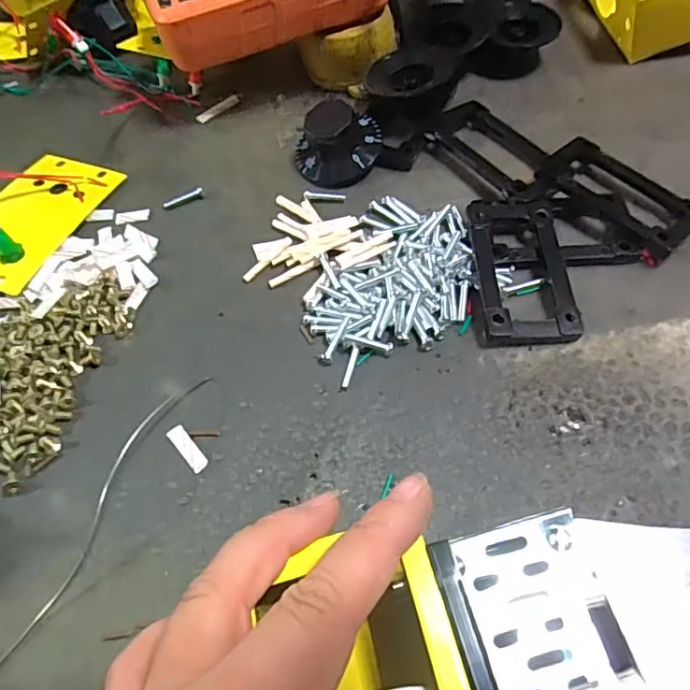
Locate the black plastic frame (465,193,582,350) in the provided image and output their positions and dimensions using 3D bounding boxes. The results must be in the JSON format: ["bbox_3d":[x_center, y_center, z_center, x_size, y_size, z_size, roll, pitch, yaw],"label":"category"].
[{"bbox_3d":[0.080,-0.038,0.258,0.043,0.010,0.085,-3,60,3],"label":"black plastic frame"}]

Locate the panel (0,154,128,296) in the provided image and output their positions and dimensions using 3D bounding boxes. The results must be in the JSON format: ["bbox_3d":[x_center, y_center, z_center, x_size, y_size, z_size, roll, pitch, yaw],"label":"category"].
[{"bbox_3d":[-0.172,-0.076,0.295,0.057,0.030,0.093,17,63,14],"label":"panel"}]

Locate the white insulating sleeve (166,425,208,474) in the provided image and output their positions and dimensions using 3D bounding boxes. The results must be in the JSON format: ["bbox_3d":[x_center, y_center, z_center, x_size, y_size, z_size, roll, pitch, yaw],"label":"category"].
[{"bbox_3d":[-0.065,0.043,0.230,0.007,0.004,0.022,-38,64,-16],"label":"white insulating sleeve"}]

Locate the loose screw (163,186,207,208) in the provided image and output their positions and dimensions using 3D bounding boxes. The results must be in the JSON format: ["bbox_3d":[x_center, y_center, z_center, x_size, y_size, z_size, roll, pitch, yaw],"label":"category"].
[{"bbox_3d":[-0.089,-0.081,0.306,0.023,0.005,0.005,-21,60,-7],"label":"loose screw"}]

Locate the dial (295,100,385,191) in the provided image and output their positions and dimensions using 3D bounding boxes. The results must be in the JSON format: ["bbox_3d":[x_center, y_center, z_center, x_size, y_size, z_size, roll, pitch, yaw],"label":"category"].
[{"bbox_3d":[-0.003,-0.109,0.299,0.046,0.028,0.043,-11,60,-2],"label":"dial"}]

